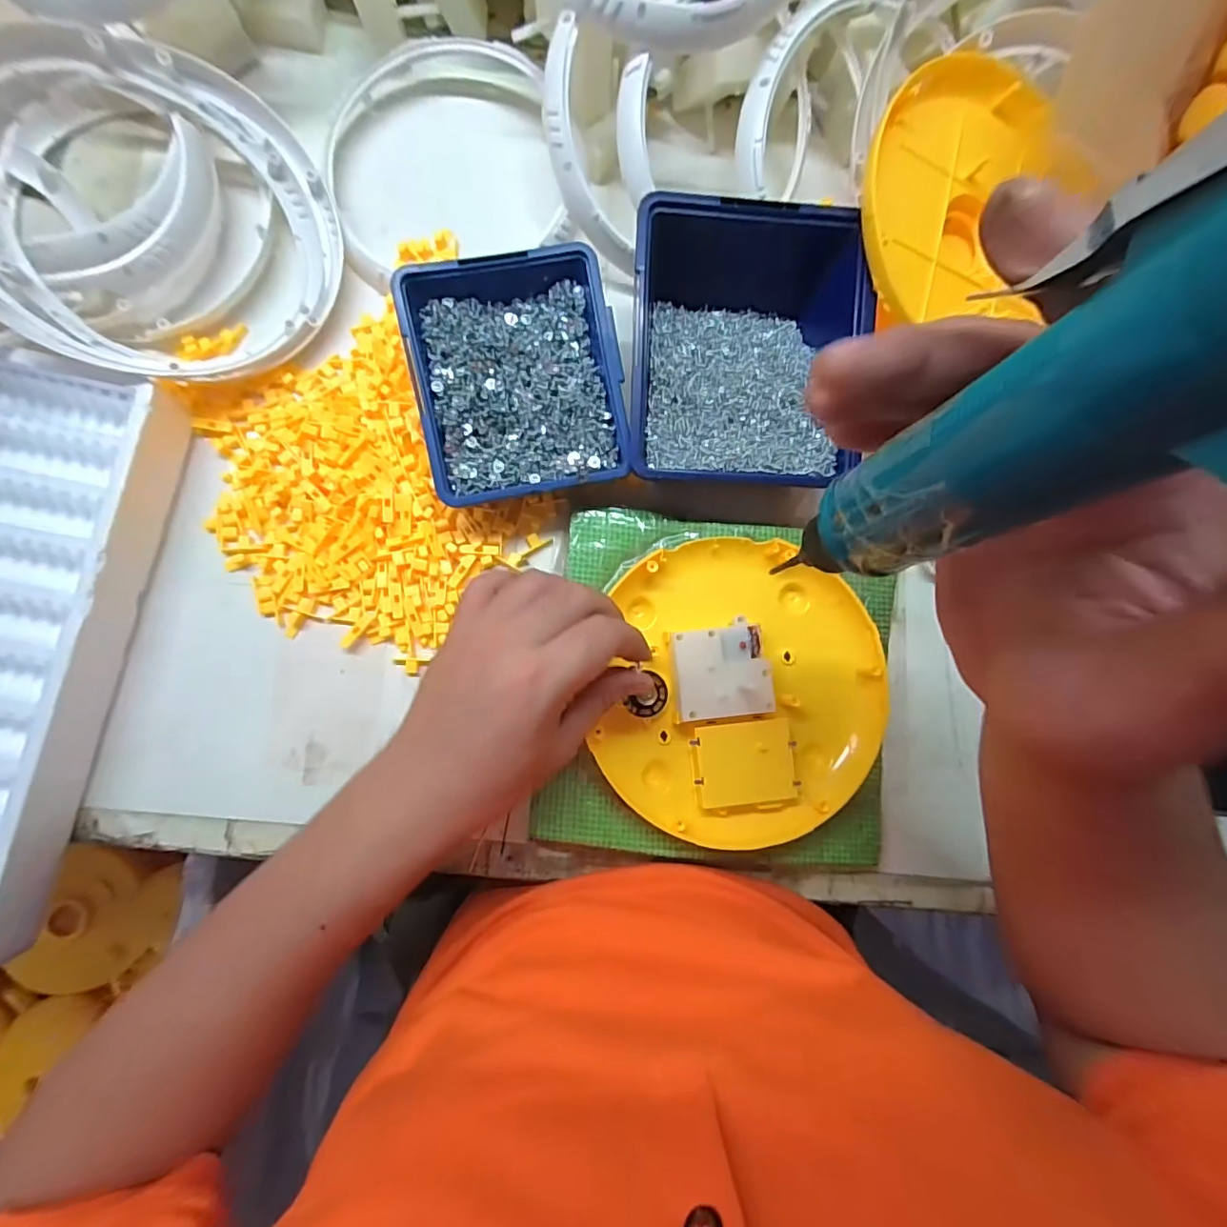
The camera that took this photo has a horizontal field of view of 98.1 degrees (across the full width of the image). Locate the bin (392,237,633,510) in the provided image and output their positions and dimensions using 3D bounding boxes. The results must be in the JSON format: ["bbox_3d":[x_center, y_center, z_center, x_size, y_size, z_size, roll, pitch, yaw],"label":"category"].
[{"bbox_3d":[-0.058,-0.141,0.332,0.120,0.046,0.136,-11,86,-5],"label":"bin"}]

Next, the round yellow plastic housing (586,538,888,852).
[{"bbox_3d":[0.081,0.046,0.331,0.164,0.033,0.181,11,86,-3],"label":"round yellow plastic housing"}]

